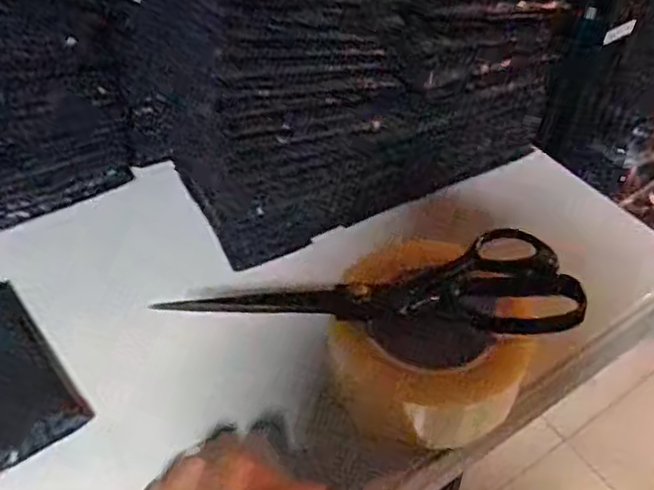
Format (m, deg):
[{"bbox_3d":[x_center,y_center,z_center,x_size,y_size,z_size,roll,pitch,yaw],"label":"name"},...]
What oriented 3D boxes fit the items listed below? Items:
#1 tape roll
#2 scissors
[{"bbox_3d":[0.064,0.055,0.397,0.112,0.054,0.115,1,47,-1],"label":"tape roll"},{"bbox_3d":[0.033,0.019,0.396,0.233,0.011,0.077,1,47,0],"label":"scissors"}]

